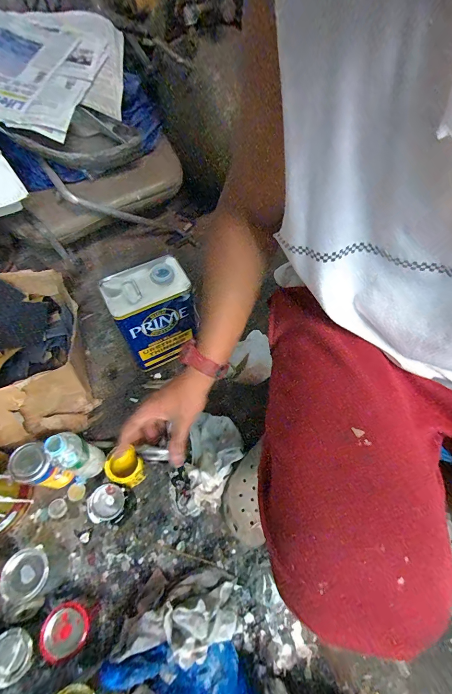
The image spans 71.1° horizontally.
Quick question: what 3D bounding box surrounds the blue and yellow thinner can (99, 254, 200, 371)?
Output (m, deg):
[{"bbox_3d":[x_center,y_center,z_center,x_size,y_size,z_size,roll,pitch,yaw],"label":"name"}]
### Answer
[{"bbox_3d":[-0.158,-0.063,0.731,0.160,0.254,0.100,-23,62,-12],"label":"blue and yellow thinner can"}]

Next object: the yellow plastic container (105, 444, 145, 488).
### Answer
[{"bbox_3d":[-0.204,0.254,0.654,0.064,0.062,0.064,-1,60,1],"label":"yellow plastic container"}]

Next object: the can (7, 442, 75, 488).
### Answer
[{"bbox_3d":[-0.356,0.239,0.626,0.068,0.136,0.062,-1,60,1],"label":"can"}]

